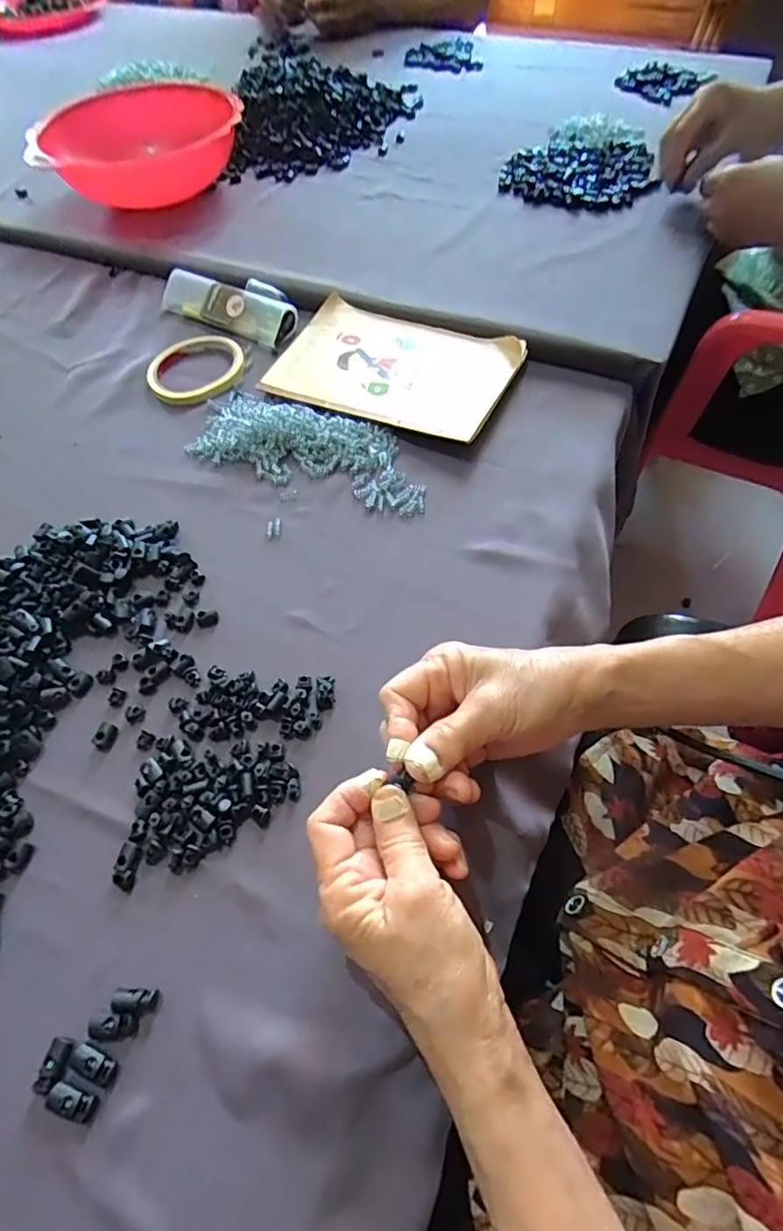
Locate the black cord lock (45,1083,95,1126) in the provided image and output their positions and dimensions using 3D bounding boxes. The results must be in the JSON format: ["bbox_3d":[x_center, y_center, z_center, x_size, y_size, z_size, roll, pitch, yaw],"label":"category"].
[{"bbox_3d":[-0.143,0.217,0.260,0.022,0.005,0.011,12,59,12],"label":"black cord lock"}]

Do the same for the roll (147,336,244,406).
[{"bbox_3d":[-0.187,-0.240,0.561,0.097,0.010,0.097,-2,57,3],"label":"roll"}]

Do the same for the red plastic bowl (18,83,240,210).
[{"bbox_3d":[-0.313,-0.596,0.754,0.233,0.079,0.233,-7,57,0],"label":"red plastic bowl"}]

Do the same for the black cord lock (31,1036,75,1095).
[{"bbox_3d":[-0.155,0.205,0.266,0.012,0.006,0.021,17,60,15],"label":"black cord lock"}]

